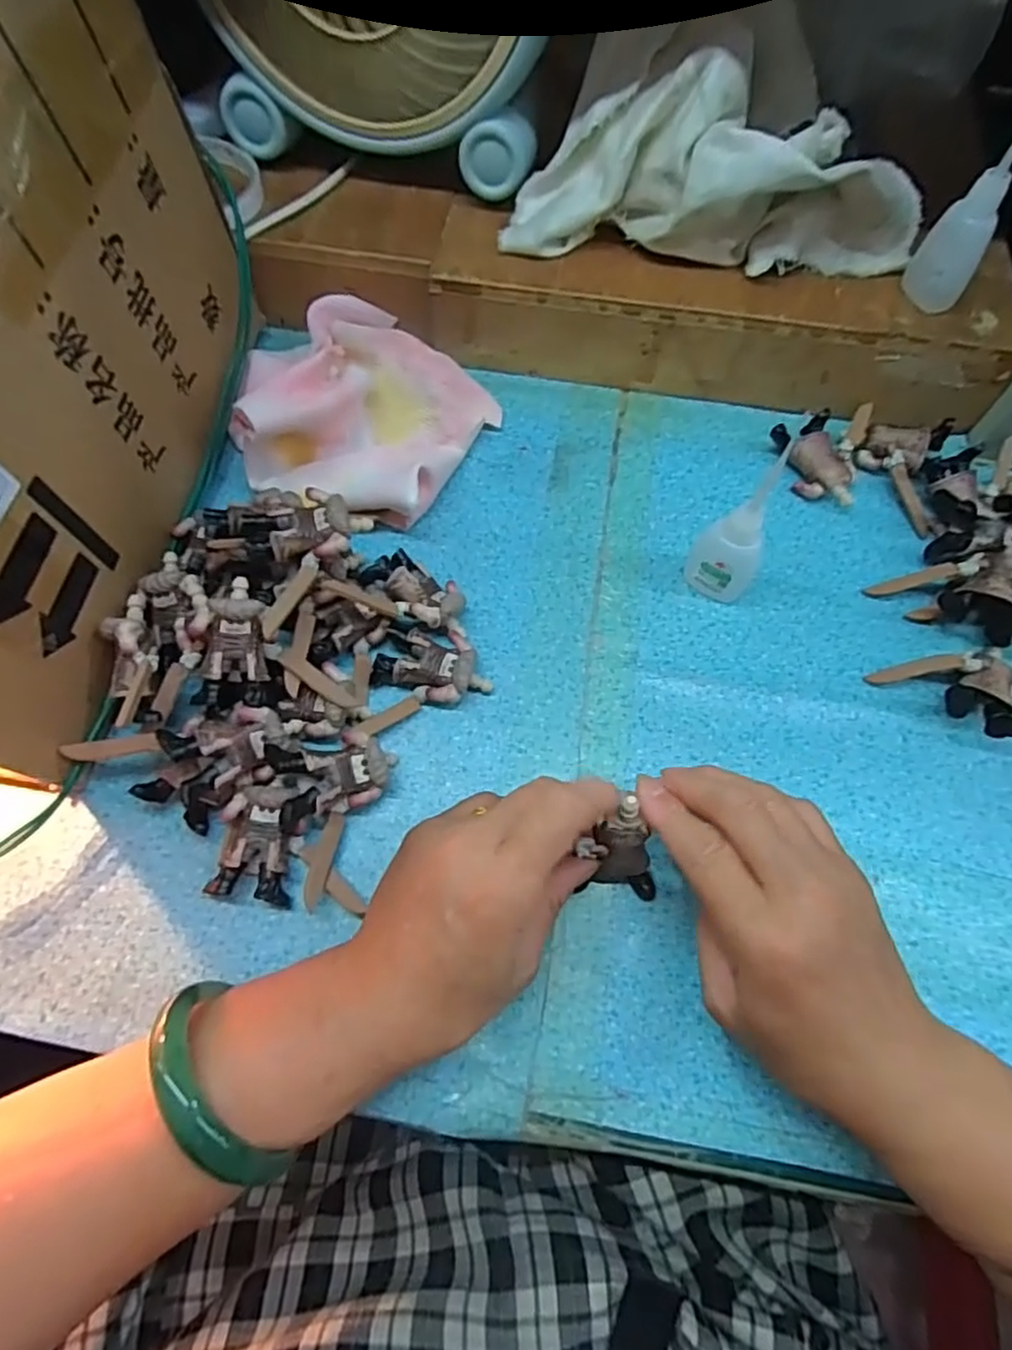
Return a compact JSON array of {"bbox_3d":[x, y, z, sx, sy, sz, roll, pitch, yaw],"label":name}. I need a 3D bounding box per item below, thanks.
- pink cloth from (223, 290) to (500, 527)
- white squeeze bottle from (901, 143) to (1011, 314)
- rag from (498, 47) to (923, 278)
[{"bbox_3d":[-0.083,-0.167,0.389,0.139,0.060,0.146,19,67,7],"label":"pink cloth"},{"bbox_3d":[0.244,-0.235,0.356,0.031,0.076,0.025,29,68,11],"label":"white squeeze bottle"},{"bbox_3d":[0.120,-0.276,0.371,0.235,0.072,0.062,9,66,2],"label":"rag"}]

